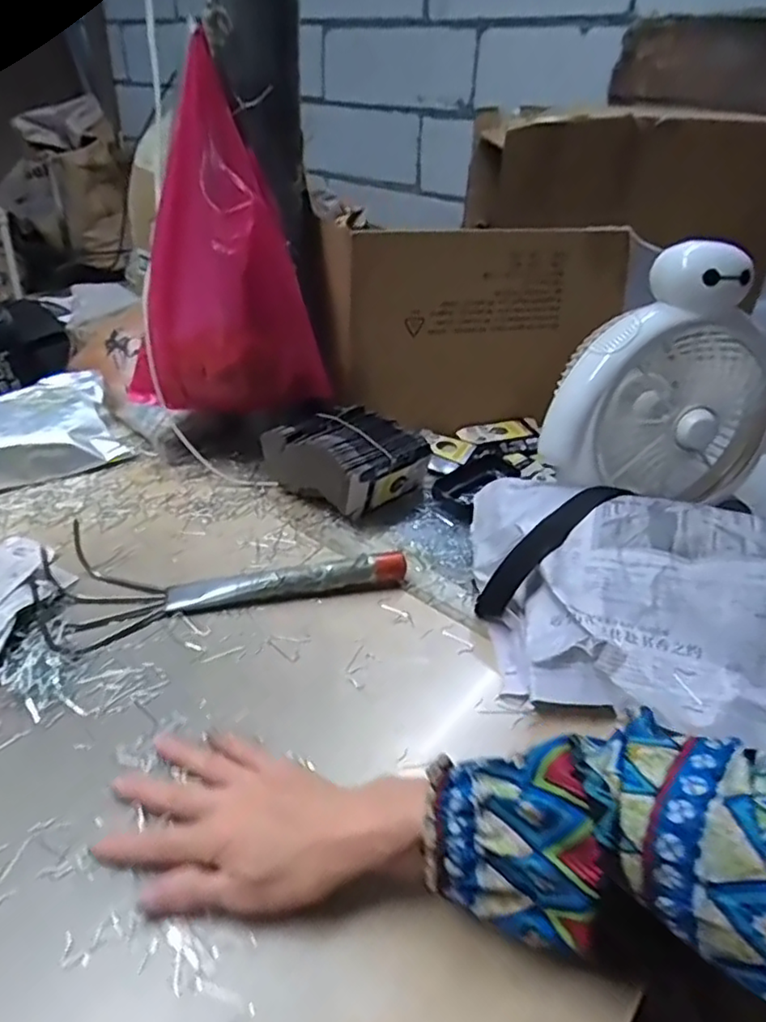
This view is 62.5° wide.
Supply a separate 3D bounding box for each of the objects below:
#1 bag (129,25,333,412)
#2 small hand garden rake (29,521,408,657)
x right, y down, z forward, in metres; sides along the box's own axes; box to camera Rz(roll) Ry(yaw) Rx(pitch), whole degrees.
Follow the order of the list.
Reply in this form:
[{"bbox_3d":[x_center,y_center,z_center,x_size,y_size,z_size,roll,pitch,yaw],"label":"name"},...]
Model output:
[{"bbox_3d":[-0.161,-0.246,0.626,0.199,0.285,0.078,-4,35,-10],"label":"bag"},{"bbox_3d":[-0.138,0.052,0.565,0.300,0.036,0.120,-7,36,-15],"label":"small hand garden rake"}]

